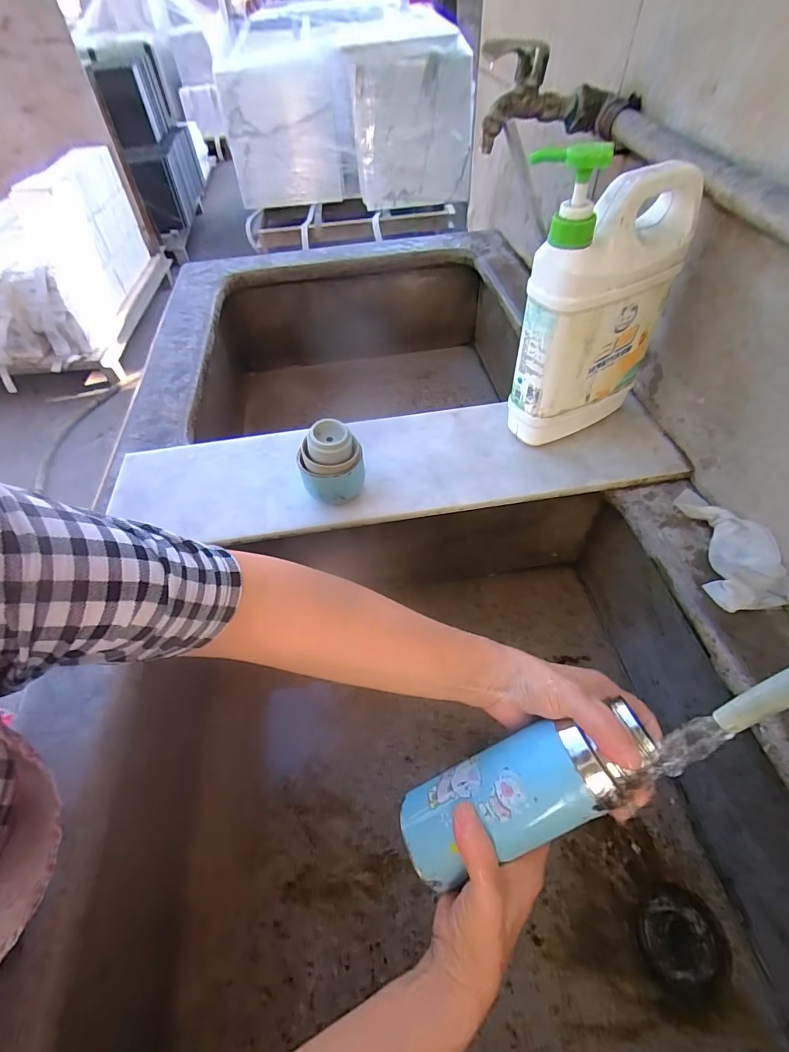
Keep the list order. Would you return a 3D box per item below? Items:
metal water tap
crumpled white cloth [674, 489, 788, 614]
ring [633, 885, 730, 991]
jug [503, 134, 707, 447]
[{"bbox_3d":[0.164,-0.453,0.481,0.154,0.092,0.052,5,51,-9],"label":"metal water tap"},{"bbox_3d":[0.297,0.016,0.398,0.056,0.037,0.124,-3,52,2],"label":"crumpled white cloth"},{"bbox_3d":[0.262,0.377,0.405,0.074,0.005,0.067,-16,52,-8],"label":"ring"},{"bbox_3d":[0.185,-0.198,0.418,0.140,0.247,0.066,-27,55,-16],"label":"jug"}]

